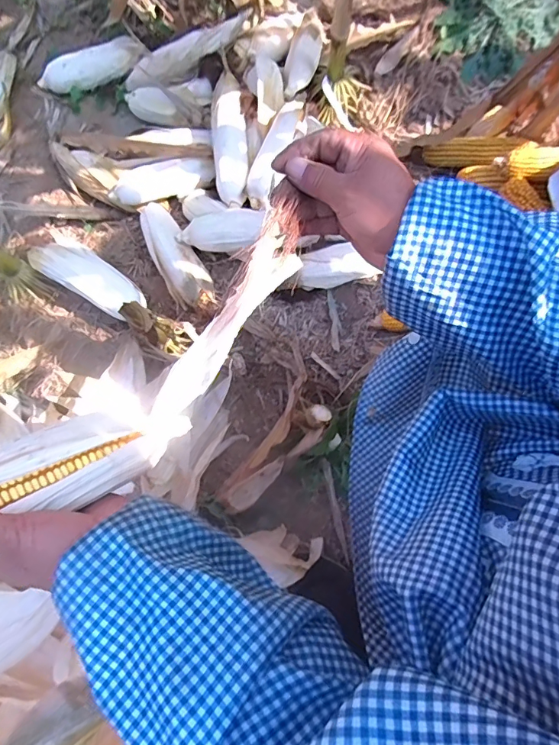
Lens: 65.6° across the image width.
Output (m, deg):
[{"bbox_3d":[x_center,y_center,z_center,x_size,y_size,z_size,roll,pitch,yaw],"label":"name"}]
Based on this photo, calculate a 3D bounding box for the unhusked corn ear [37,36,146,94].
[{"bbox_3d":[-0.364,-0.594,0.845,0.213,0.050,0.047,-22,79,-3],"label":"unhusked corn ear"}]

